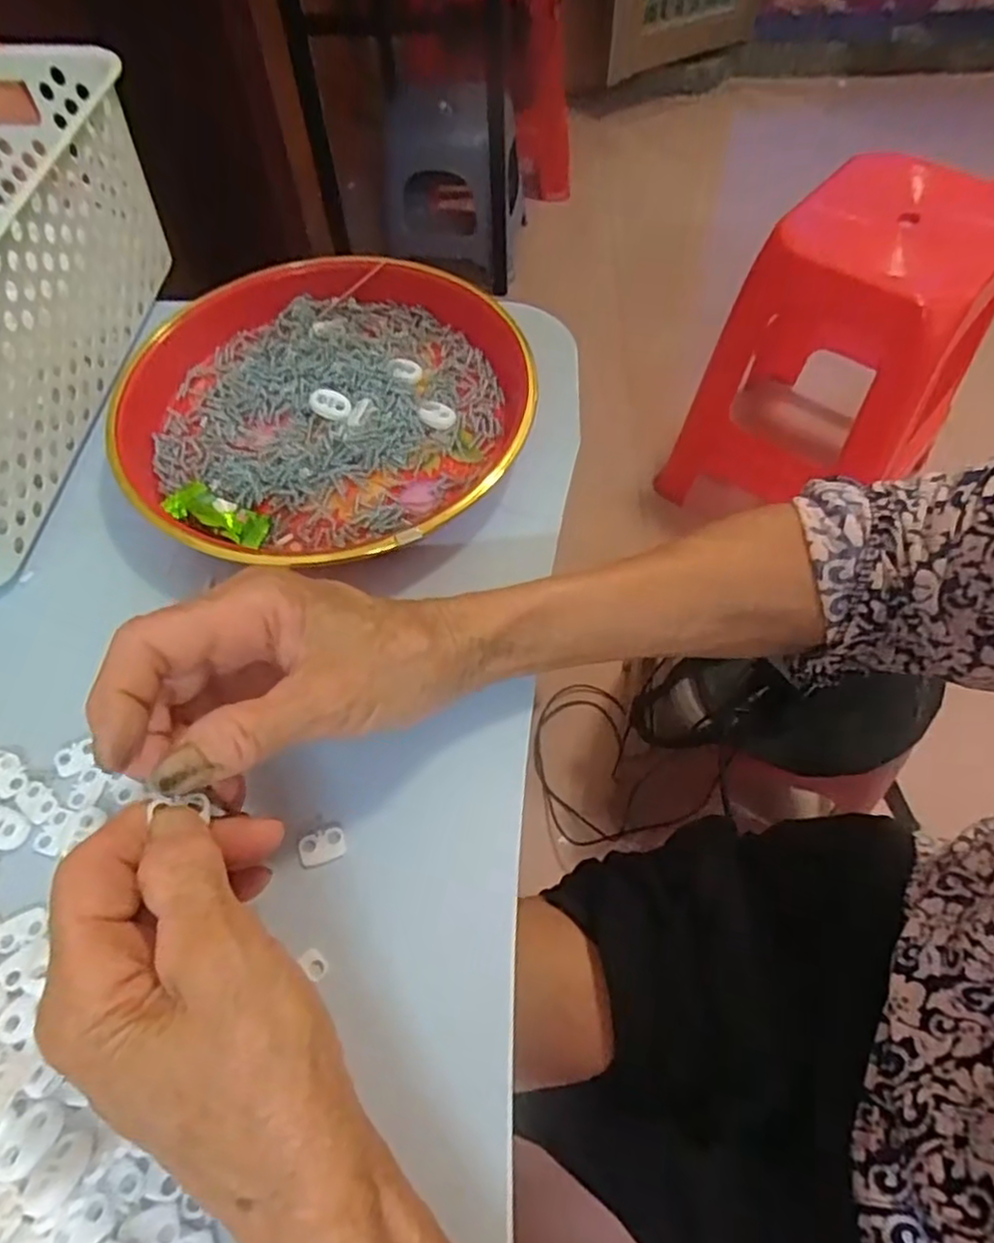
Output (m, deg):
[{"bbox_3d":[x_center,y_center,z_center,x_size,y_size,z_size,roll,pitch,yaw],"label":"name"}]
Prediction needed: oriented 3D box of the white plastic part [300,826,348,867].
[{"bbox_3d":[-0.070,0.089,0.279,0.018,0.004,0.012,-18,59,-10],"label":"white plastic part"}]

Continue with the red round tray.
[{"bbox_3d":[-0.097,-0.123,0.389,0.216,0.031,0.216,-1,58,1],"label":"red round tray"}]

